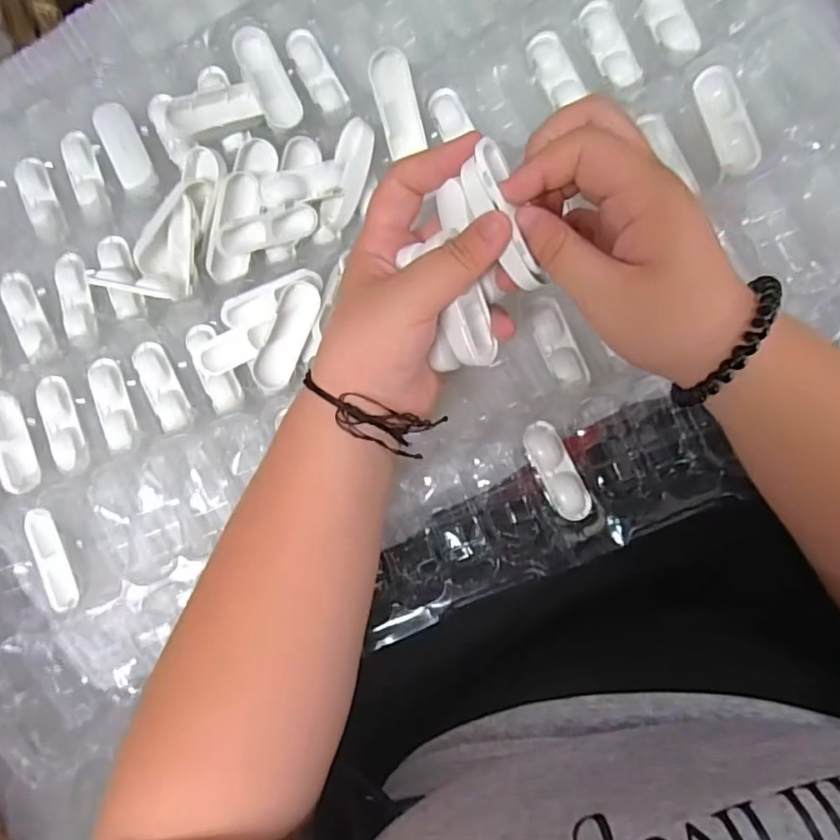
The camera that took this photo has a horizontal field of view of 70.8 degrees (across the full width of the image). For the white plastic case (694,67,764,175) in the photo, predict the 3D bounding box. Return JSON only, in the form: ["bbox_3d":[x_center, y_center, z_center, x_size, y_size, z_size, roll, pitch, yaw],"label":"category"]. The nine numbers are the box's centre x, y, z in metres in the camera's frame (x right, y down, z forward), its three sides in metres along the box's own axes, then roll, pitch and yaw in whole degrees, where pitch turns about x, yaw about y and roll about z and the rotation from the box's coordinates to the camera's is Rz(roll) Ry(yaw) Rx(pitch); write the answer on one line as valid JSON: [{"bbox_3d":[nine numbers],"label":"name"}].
[{"bbox_3d":[0.172,-0.168,0.331,0.020,0.009,0.061,-20,92,7],"label":"white plastic case"}]

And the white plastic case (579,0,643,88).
[{"bbox_3d":[0.118,-0.234,0.367,0.021,0.011,0.060,-22,92,8],"label":"white plastic case"}]

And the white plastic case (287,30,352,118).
[{"bbox_3d":[-0.066,-0.223,0.383,0.019,0.005,0.059,-29,91,8],"label":"white plastic case"}]

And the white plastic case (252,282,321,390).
[{"bbox_3d":[-0.081,-0.050,0.357,0.020,0.013,0.065,25,97,4],"label":"white plastic case"}]

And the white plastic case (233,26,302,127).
[{"bbox_3d":[-0.095,-0.212,0.371,0.022,0.016,0.061,-27,91,8],"label":"white plastic case"}]

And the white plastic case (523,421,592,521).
[{"bbox_3d":[0.082,0.031,0.354,0.021,0.009,0.062,-27,91,8],"label":"white plastic case"}]

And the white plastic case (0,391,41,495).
[{"bbox_3d":[-0.242,0.014,0.351,0.019,0.012,0.066,-28,77,8],"label":"white plastic case"}]

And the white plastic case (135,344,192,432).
[{"bbox_3d":[-0.158,-0.021,0.363,0.018,0.006,0.060,-31,78,8],"label":"white plastic case"}]

